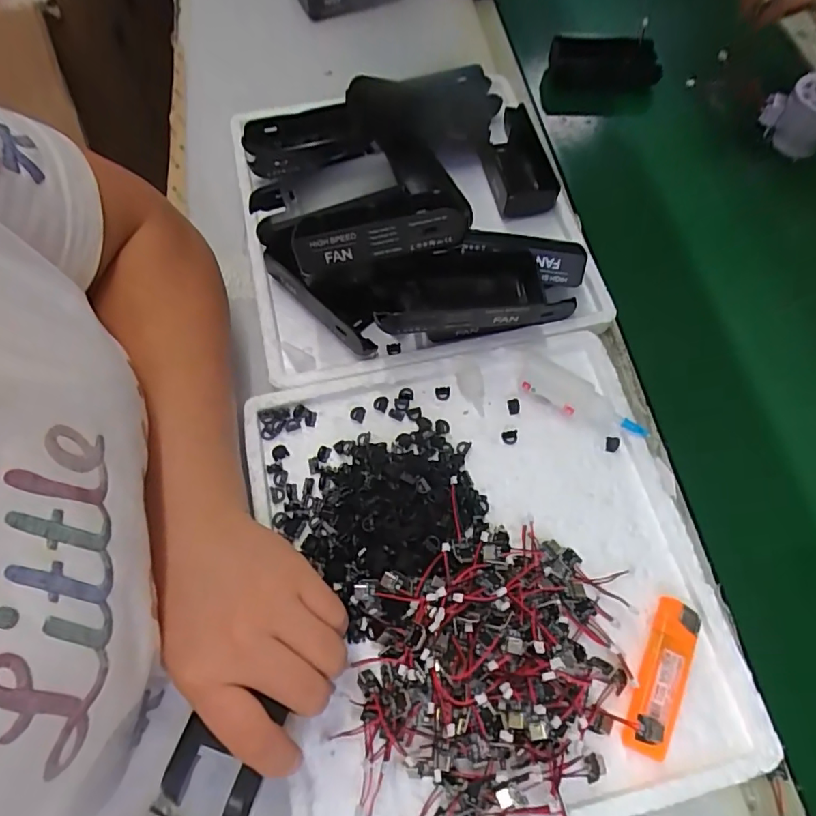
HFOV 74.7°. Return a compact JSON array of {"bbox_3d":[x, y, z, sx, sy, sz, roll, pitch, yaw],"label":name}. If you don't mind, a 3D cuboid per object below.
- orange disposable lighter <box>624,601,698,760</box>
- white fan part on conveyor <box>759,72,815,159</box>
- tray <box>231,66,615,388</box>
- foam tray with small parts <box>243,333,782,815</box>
[{"bbox_3d":[0.140,0.146,0.292,0.024,0.009,0.080,24,69,10],"label":"orange disposable lighter"},{"bbox_3d":[0.378,-0.278,0.506,0.070,0.054,0.048,40,73,16],"label":"white fan part on conveyor"},{"bbox_3d":[0.001,-0.160,0.390,0.246,0.078,0.248,-12,67,-5],"label":"tray"},{"bbox_3d":[0.043,0.089,0.316,0.244,0.035,0.266,-11,67,-5],"label":"foam tray with small parts"}]

